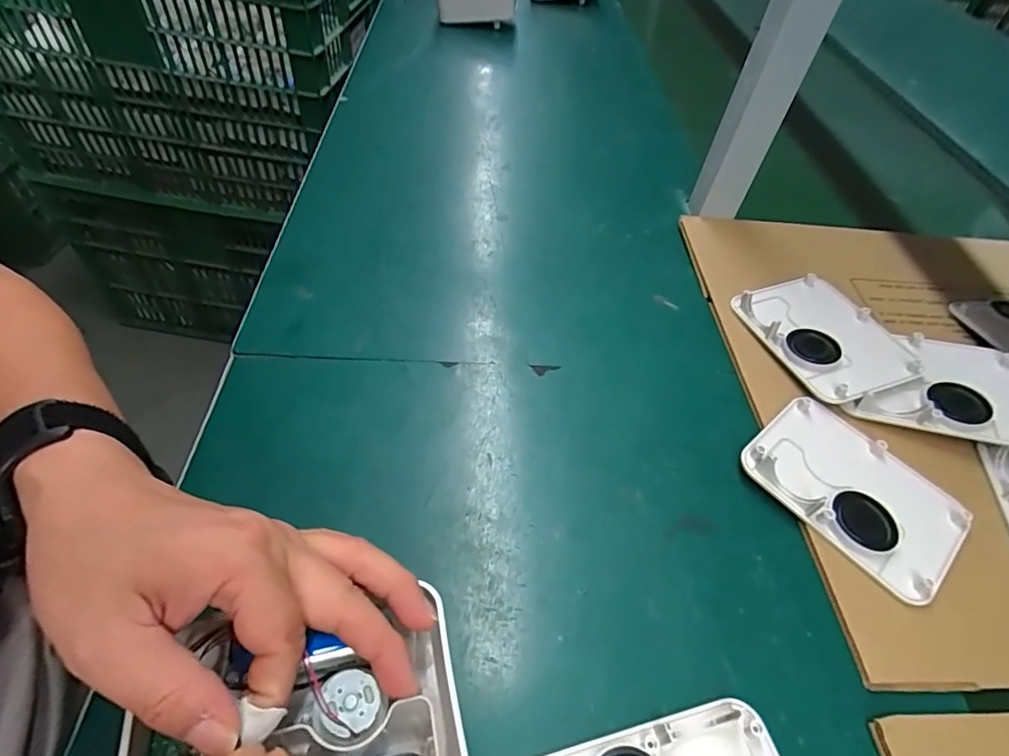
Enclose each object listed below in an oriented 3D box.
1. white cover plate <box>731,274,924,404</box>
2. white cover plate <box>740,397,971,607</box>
[{"bbox_3d":[0.258,-0.035,0.437,0.092,0.021,0.125,-14,52,-16],"label":"white cover plate"},{"bbox_3d":[0.230,0.071,0.350,0.095,0.018,0.124,-33,59,-28],"label":"white cover plate"}]

